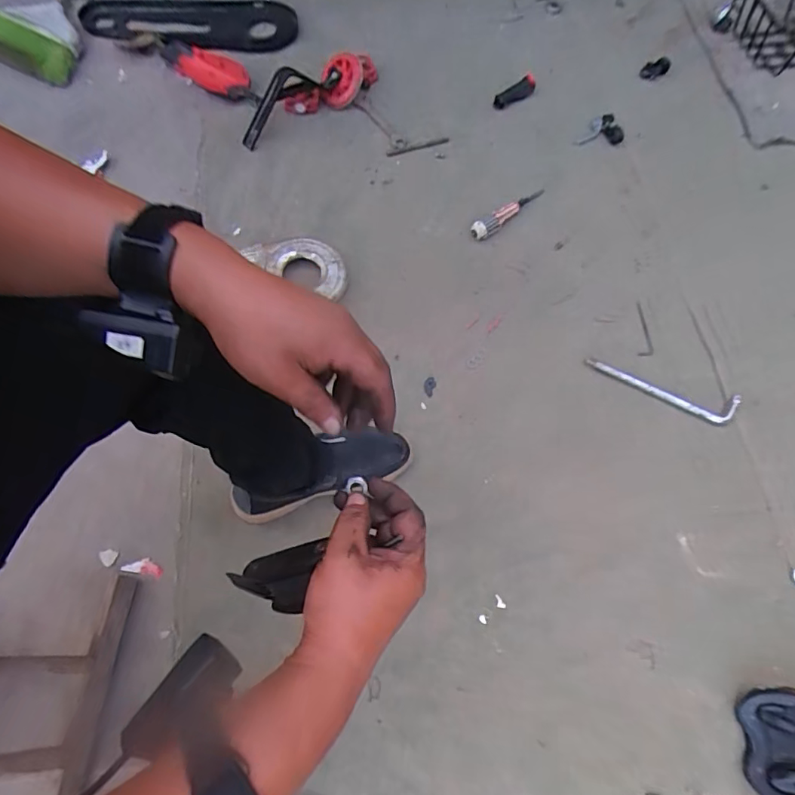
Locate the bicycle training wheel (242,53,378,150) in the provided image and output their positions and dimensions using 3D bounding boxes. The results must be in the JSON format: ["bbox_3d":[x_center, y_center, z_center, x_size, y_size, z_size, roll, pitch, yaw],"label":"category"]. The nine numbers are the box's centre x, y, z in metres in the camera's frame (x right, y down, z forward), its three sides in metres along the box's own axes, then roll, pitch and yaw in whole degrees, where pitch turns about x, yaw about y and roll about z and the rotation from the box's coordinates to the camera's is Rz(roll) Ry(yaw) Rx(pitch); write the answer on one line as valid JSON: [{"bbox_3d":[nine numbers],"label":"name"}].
[{"bbox_3d":[-0.199,-0.679,1.152,0.355,0.090,0.096,-30,71,-11],"label":"bicycle training wheel"}]

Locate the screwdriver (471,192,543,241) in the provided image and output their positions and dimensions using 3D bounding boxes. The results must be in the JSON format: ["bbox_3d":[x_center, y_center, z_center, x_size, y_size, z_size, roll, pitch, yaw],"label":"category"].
[{"bbox_3d":[0.220,-0.358,0.984,0.179,0.035,0.036,-31,71,-14],"label":"screwdriver"}]

